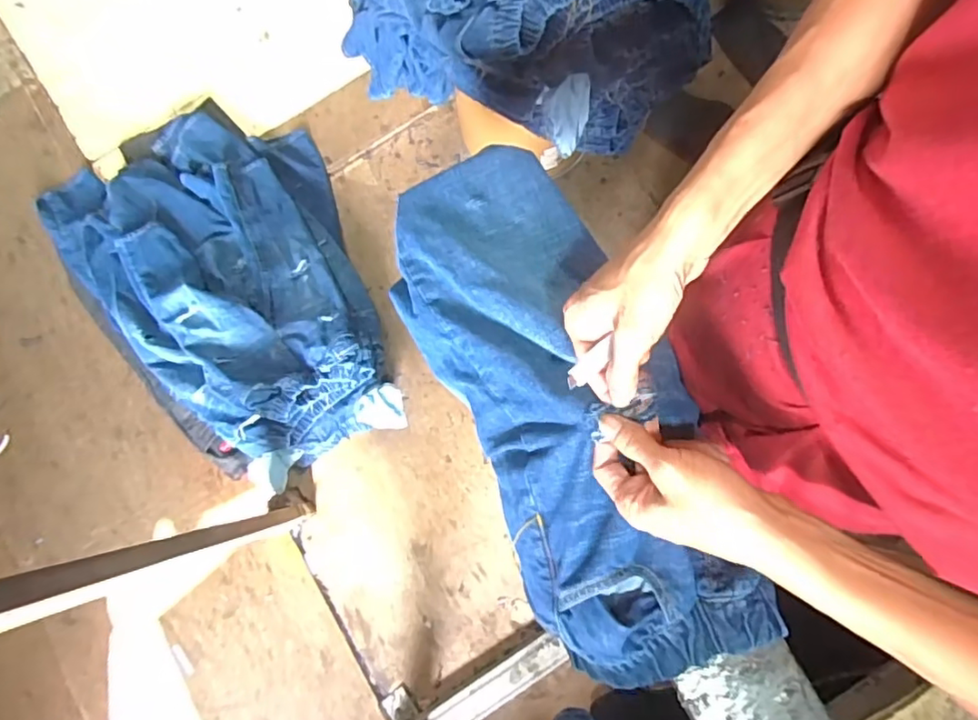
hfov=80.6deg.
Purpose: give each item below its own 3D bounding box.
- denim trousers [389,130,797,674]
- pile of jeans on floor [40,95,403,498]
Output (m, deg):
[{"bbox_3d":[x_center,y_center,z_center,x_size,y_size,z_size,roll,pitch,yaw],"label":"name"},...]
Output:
[{"bbox_3d":[0.061,0.027,0.482,0.183,0.100,0.477,-23,77,-3],"label":"denim trousers"},{"bbox_3d":[-0.662,-0.191,1.359,0.687,0.224,0.993,-26,82,-4],"label":"pile of jeans on floor"}]

